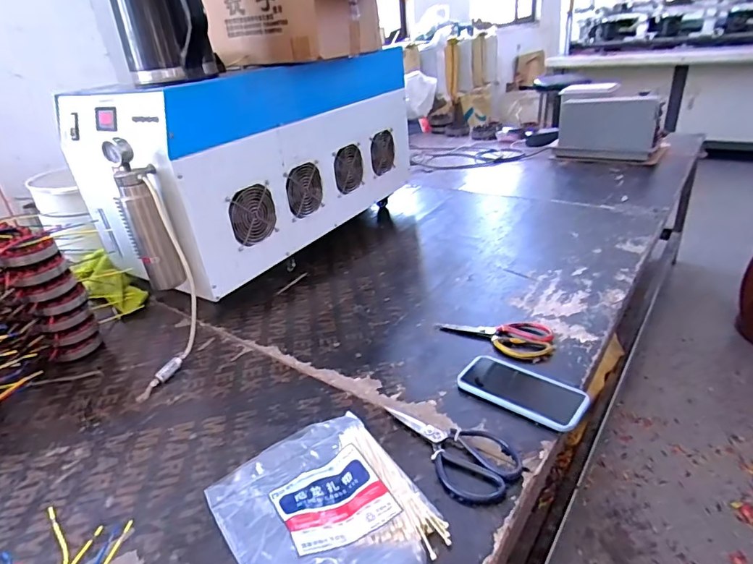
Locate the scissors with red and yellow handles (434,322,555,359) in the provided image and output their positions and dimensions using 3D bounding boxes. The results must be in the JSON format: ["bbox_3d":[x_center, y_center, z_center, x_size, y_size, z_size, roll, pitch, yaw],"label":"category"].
[{"bbox_3d":[0.196,0.096,0.792,0.193,0.018,0.089,3,30,18],"label":"scissors with red and yellow handles"}]

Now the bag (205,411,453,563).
[{"bbox_3d":[-0.062,0.240,0.516,0.198,0.060,0.248,-23,32,-27],"label":"bag"}]

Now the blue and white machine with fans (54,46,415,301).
[{"bbox_3d":[-0.250,-0.301,1.141,0.359,0.388,0.818,18,37,36],"label":"blue and white machine with fans"}]

